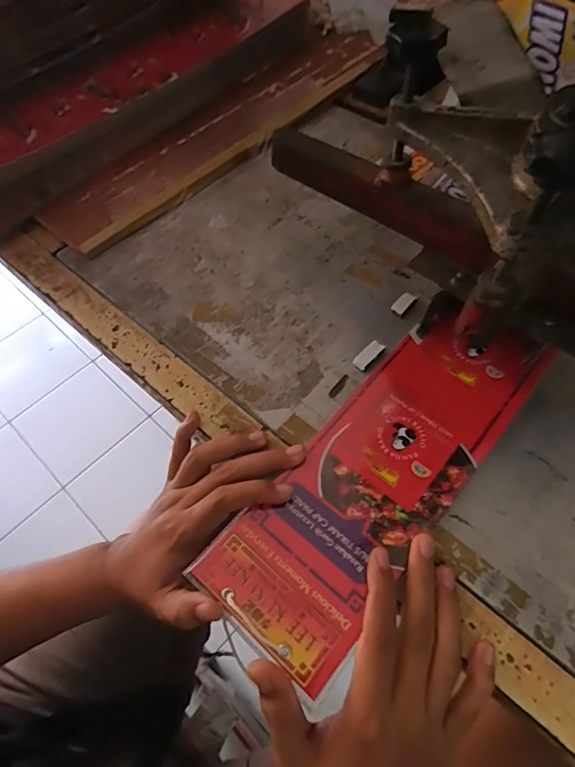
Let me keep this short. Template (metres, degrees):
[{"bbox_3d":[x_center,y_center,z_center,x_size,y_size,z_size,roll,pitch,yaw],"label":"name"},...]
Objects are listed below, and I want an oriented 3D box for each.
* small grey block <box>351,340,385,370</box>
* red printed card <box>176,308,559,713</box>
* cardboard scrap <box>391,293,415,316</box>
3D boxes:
[{"bbox_3d":[0.067,-0.024,0.382,0.013,0.004,0.030,37,67,22],"label":"small grey block"},{"bbox_3d":[0.076,0.053,0.334,0.101,0.007,0.297,39,68,23],"label":"red printed card"},{"bbox_3d":[0.104,-0.071,0.407,0.012,0.006,0.026,39,68,23],"label":"cardboard scrap"}]

